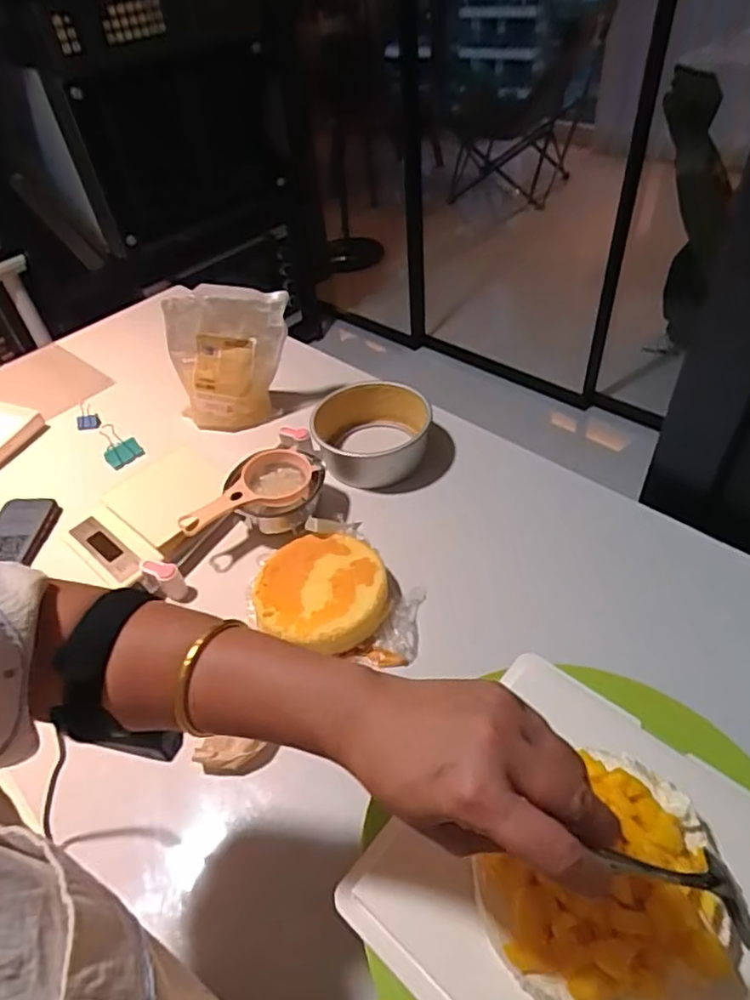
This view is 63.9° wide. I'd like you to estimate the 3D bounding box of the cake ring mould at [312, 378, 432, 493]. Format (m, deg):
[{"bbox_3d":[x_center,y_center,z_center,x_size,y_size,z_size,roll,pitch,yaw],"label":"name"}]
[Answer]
[{"bbox_3d":[-0.003,-0.086,0.839,0.156,0.073,0.153,-8,45,-1],"label":"cake ring mould"}]

